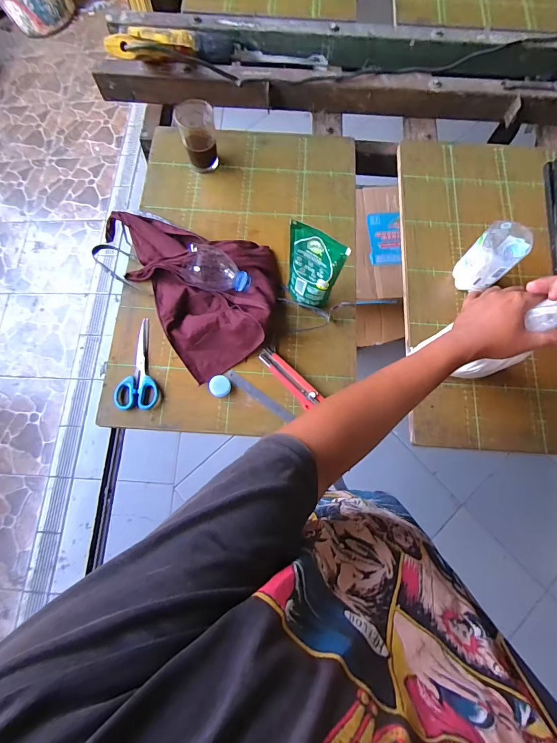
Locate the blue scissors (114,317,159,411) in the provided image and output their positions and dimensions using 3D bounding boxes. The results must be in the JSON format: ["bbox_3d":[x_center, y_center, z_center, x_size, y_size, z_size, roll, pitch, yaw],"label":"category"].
[{"bbox_3d":[-0.229,-0.013,0.573,0.061,0.009,0.149,-7,73,-3],"label":"blue scissors"}]

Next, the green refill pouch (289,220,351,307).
[{"bbox_3d":[0.048,-0.148,0.543,0.085,0.152,0.035,32,75,8],"label":"green refill pouch"}]

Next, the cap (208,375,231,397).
[{"bbox_3d":[-0.092,0.024,0.564,0.033,0.015,0.032,0,73,-1],"label":"cap"}]

